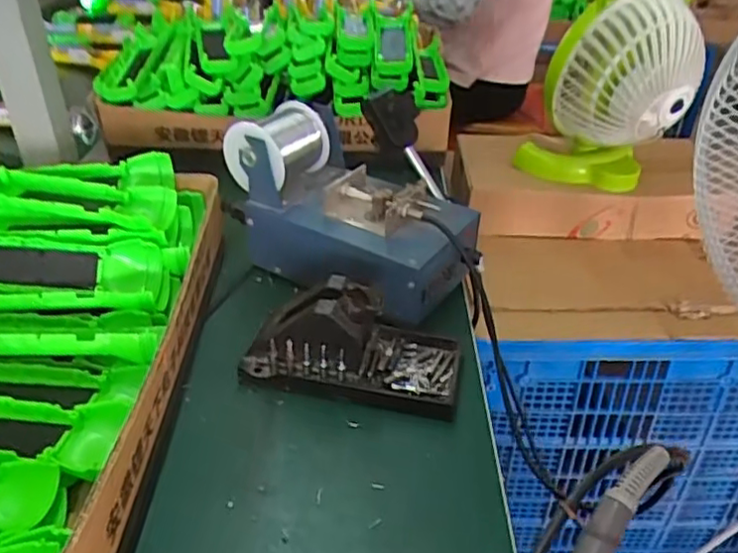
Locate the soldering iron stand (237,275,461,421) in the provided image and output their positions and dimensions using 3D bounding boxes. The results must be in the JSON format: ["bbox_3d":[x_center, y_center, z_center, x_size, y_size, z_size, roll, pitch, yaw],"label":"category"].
[{"bbox_3d":[-0.009,0.044,0.486,0.155,0.073,0.079,10,35,9],"label":"soldering iron stand"}]

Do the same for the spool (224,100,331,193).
[{"bbox_3d":[-0.083,-0.111,0.576,0.070,0.068,0.070,21,38,23],"label":"spool"}]

